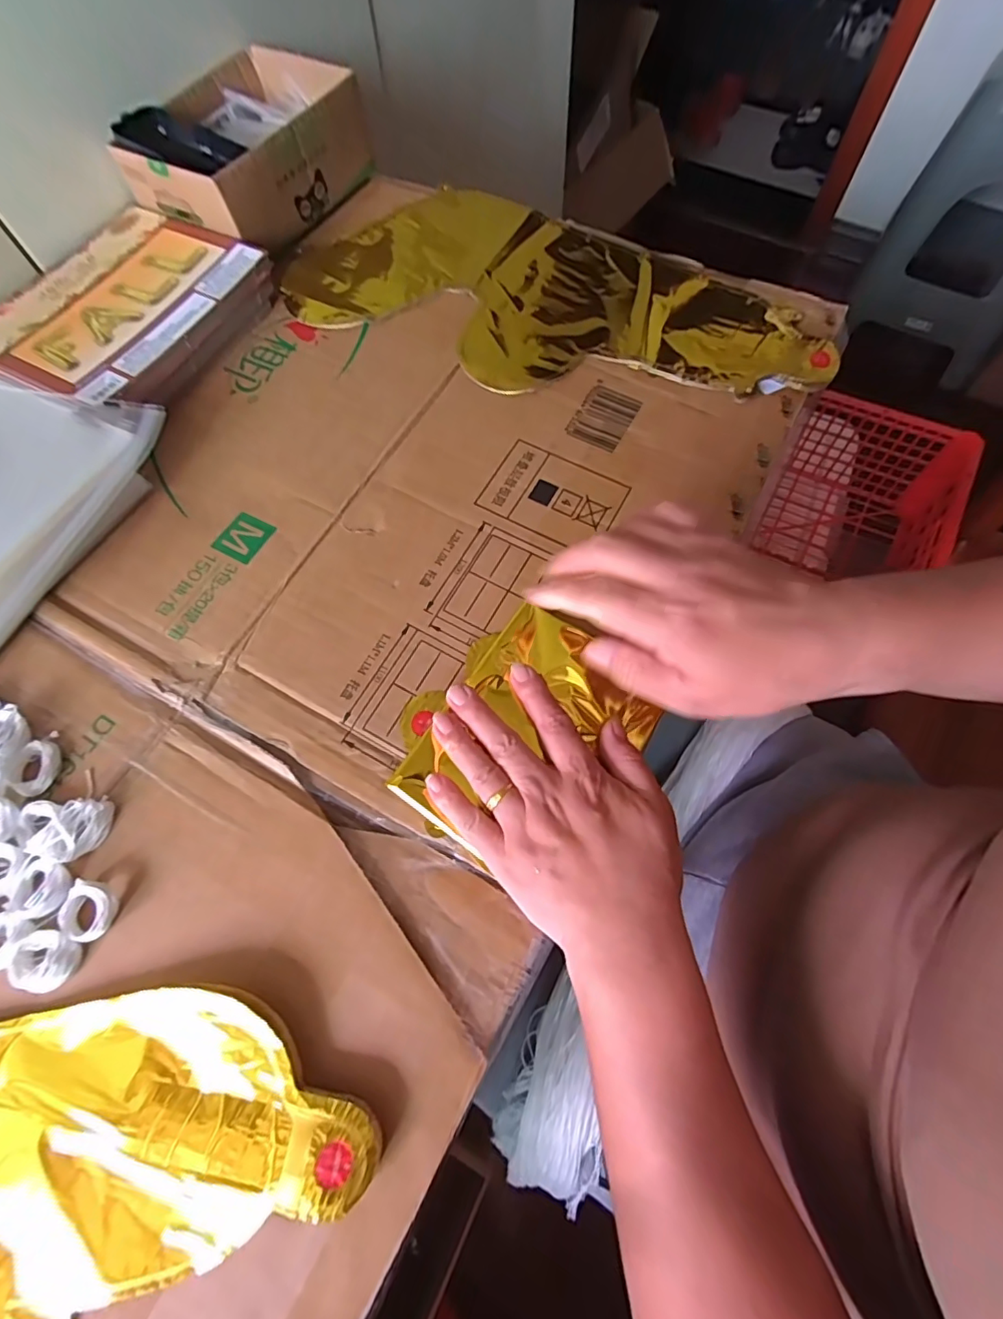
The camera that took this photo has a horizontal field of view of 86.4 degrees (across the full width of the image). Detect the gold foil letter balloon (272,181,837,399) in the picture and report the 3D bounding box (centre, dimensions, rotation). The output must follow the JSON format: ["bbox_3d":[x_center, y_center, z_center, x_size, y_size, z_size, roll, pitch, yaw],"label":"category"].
[{"bbox_3d":[0.035,-0.297,0.434,0.438,0.011,0.202,20,71,10],"label":"gold foil letter balloon"}]

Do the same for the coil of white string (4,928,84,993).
[{"bbox_3d":[-0.231,0.151,0.270,0.031,0.008,0.026,18,70,9],"label":"coil of white string"}]

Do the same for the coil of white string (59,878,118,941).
[{"bbox_3d":[-0.213,0.130,0.277,0.024,0.013,0.027,10,69,6],"label":"coil of white string"}]

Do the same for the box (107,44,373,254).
[{"bbox_3d":[-0.224,-0.453,0.476,0.143,0.065,0.188,23,71,11],"label":"box"}]

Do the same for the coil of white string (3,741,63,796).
[{"bbox_3d":[-0.268,0.061,0.305,0.022,0.012,0.030,6,69,5],"label":"coil of white string"}]

